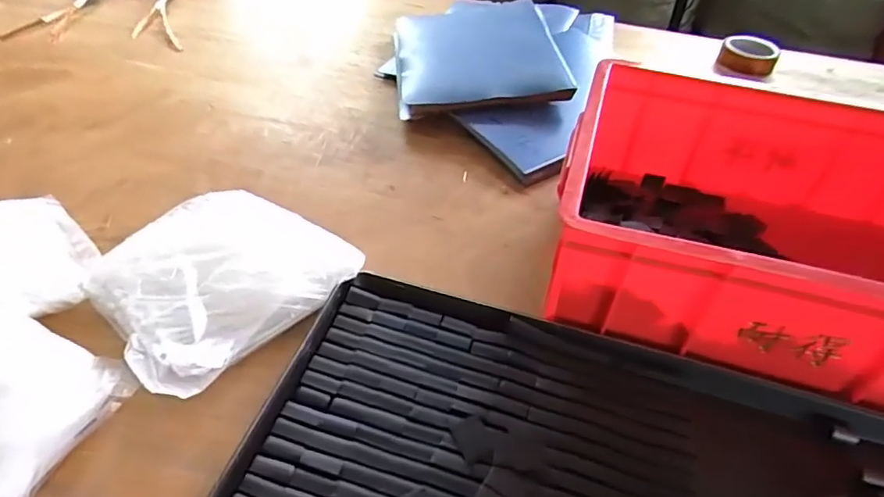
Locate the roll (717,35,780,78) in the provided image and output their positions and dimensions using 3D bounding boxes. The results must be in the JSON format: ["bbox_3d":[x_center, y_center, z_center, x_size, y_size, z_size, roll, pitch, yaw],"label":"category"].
[{"bbox_3d":[0.475,-0.298,0.876,0.080,0.039,0.073,3,44,-3],"label":"roll"}]

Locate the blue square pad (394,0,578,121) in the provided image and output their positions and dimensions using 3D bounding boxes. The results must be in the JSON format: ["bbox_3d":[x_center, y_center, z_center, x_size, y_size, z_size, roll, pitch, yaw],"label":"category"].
[{"bbox_3d":[0.047,-0.301,0.849,0.229,0.019,0.330,-8,44,3],"label":"blue square pad"}]

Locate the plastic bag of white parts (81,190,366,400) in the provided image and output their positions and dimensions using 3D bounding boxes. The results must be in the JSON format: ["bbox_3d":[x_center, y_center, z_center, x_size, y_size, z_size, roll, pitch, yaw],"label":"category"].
[{"bbox_3d":[-0.207,0.027,0.522,0.183,0.049,0.198,31,51,24],"label":"plastic bag of white parts"}]

